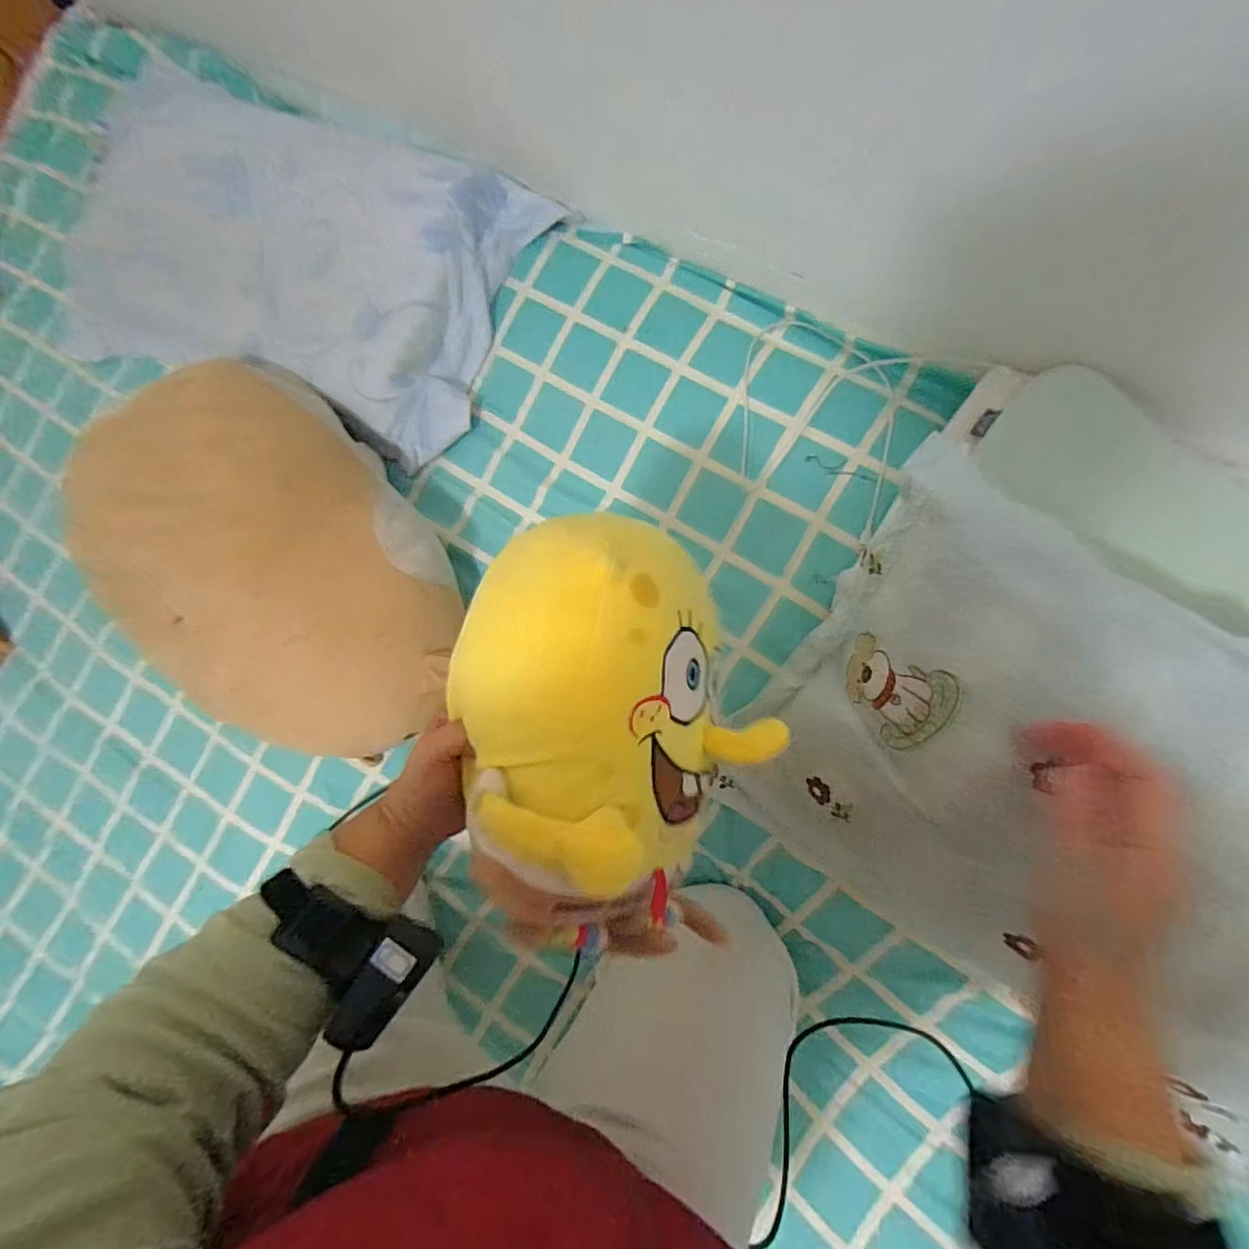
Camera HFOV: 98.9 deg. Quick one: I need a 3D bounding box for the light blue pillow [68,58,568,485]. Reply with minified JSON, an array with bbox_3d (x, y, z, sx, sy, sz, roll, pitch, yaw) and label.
[{"bbox_3d":[-0.463,-0.464,0.678,0.660,0.086,0.356,22,90,11],"label":"light blue pillow"}]

